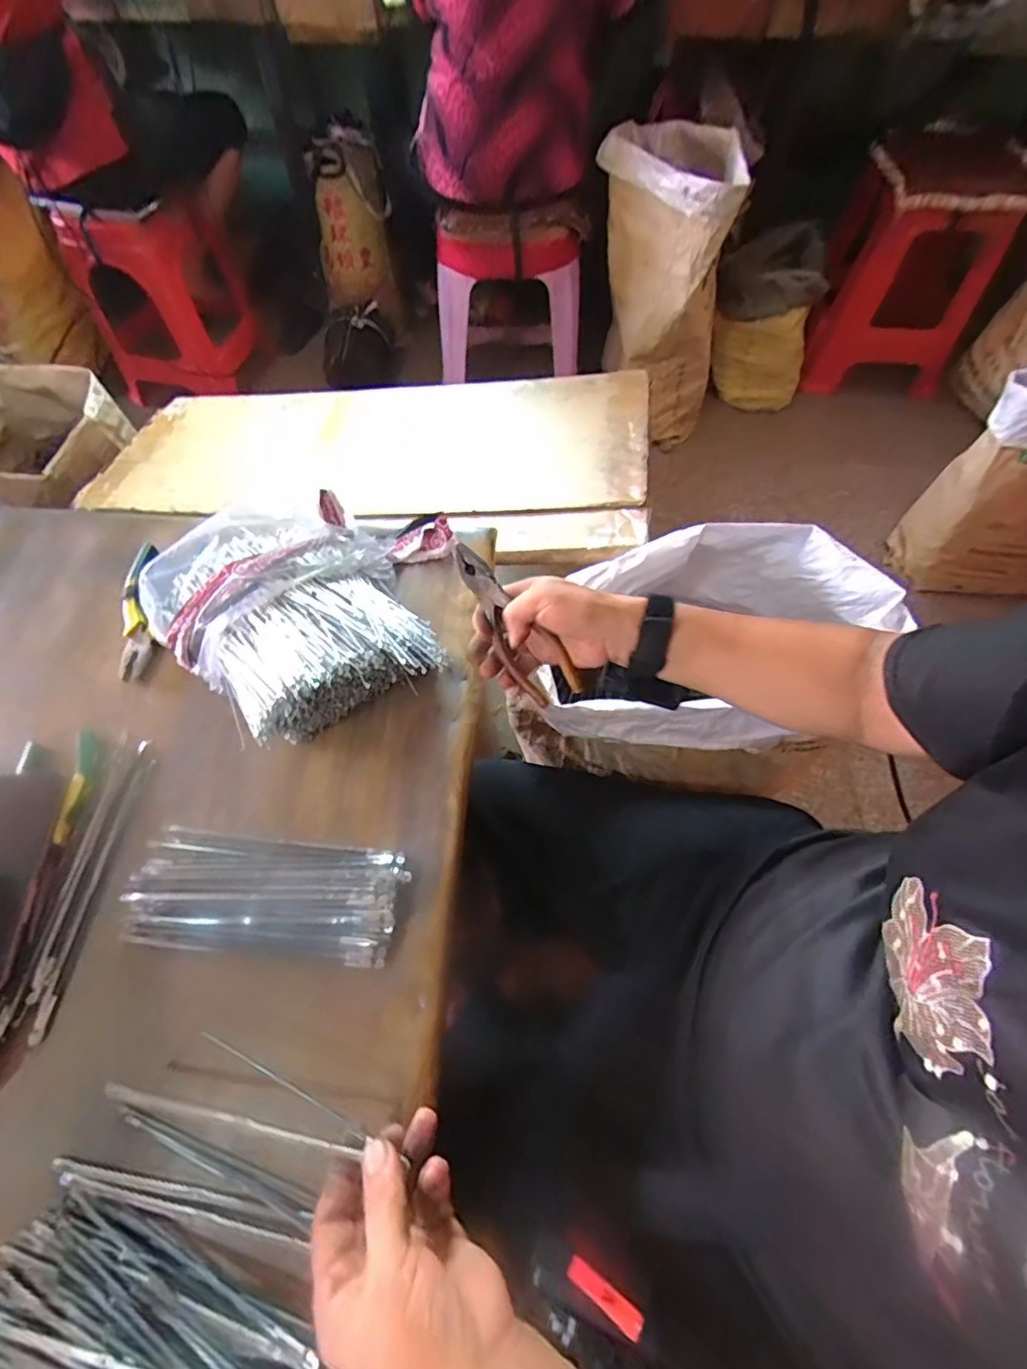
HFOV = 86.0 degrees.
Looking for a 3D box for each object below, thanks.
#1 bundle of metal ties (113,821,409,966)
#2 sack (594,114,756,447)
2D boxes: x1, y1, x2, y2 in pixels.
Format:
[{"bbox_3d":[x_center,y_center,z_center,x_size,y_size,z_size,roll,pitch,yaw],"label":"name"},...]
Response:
[{"bbox_3d":[-0.182,0.152,0.401,0.195,0.024,0.079,7,61,4],"label":"bundle of metal ties"},{"bbox_3d":[0.401,-1.010,1.502,0.310,0.683,0.281,27,65,14],"label":"sack"}]

